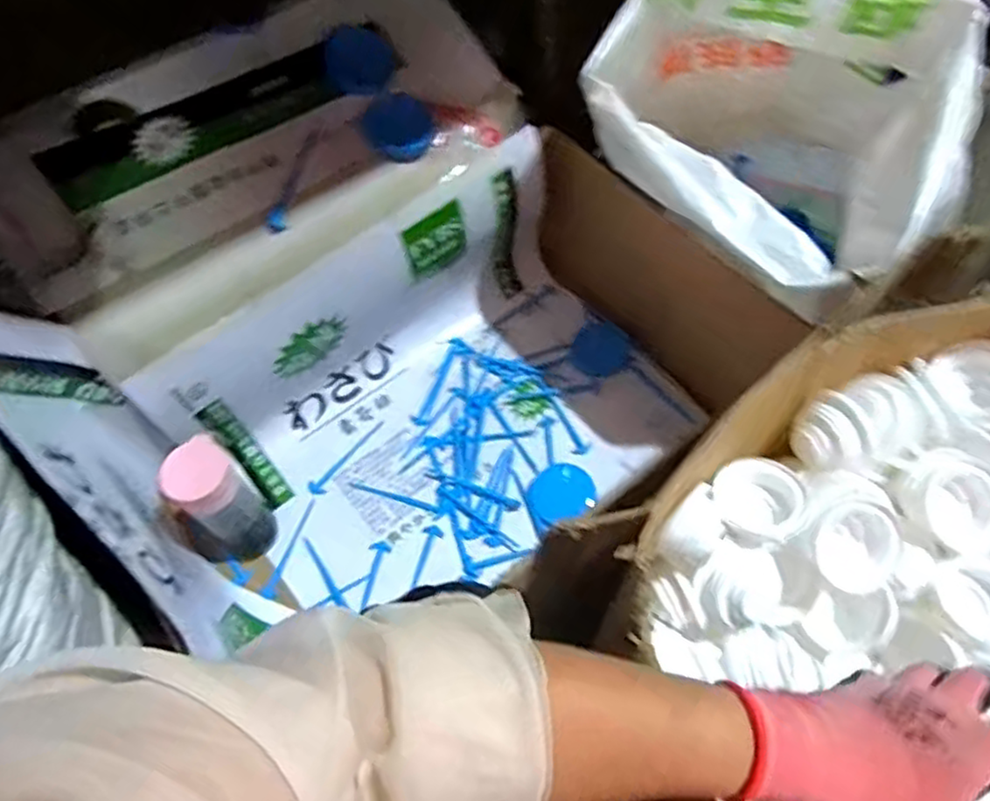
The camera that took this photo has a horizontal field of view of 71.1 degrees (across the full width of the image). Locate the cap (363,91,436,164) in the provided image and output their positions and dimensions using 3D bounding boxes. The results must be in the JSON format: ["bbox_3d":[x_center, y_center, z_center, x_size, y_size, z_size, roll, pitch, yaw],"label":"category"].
[{"bbox_3d":[-0.110,-0.314,0.804,0.080,0.014,0.077,-4,92,-21],"label":"cap"}]

